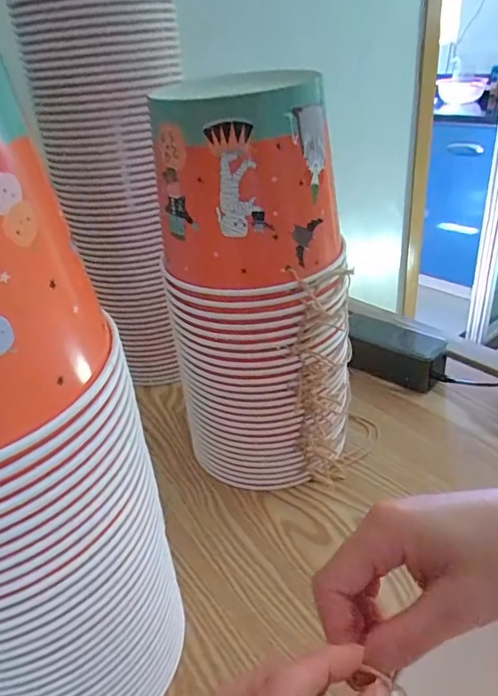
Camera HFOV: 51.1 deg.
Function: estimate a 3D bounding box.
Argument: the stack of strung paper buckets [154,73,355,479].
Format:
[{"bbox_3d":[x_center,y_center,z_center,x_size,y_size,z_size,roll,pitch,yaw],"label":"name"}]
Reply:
[{"bbox_3d":[0.011,-0.034,0.455,0.141,0.346,0.127,18,38,32],"label":"stack of strung paper buckets"}]

